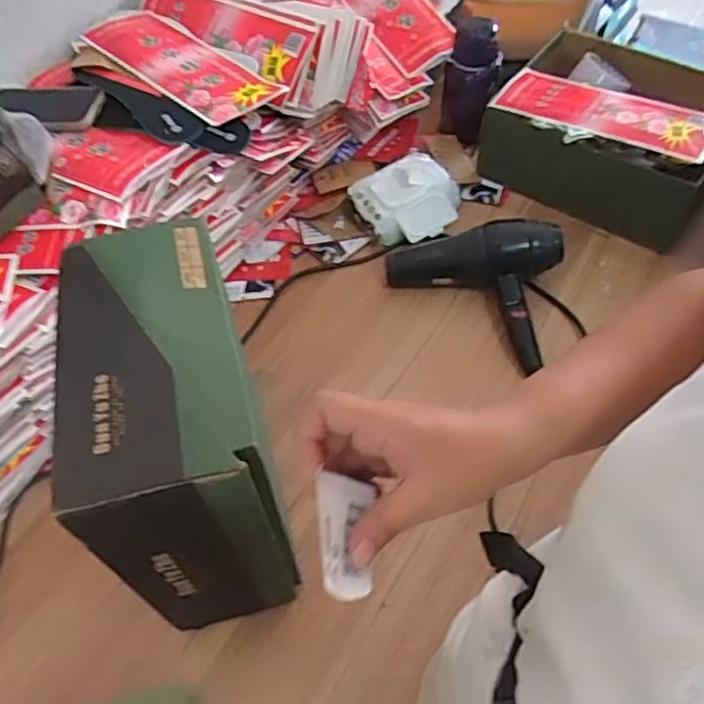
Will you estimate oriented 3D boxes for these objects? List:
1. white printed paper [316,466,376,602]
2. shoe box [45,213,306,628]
[{"bbox_3d":[-0.004,0.097,0.343,0.034,0.009,0.064,20,51,-25],"label":"white printed paper"},{"bbox_3d":[-0.157,0.083,0.621,0.135,0.327,0.254,-15,56,-8],"label":"shoe box"}]

